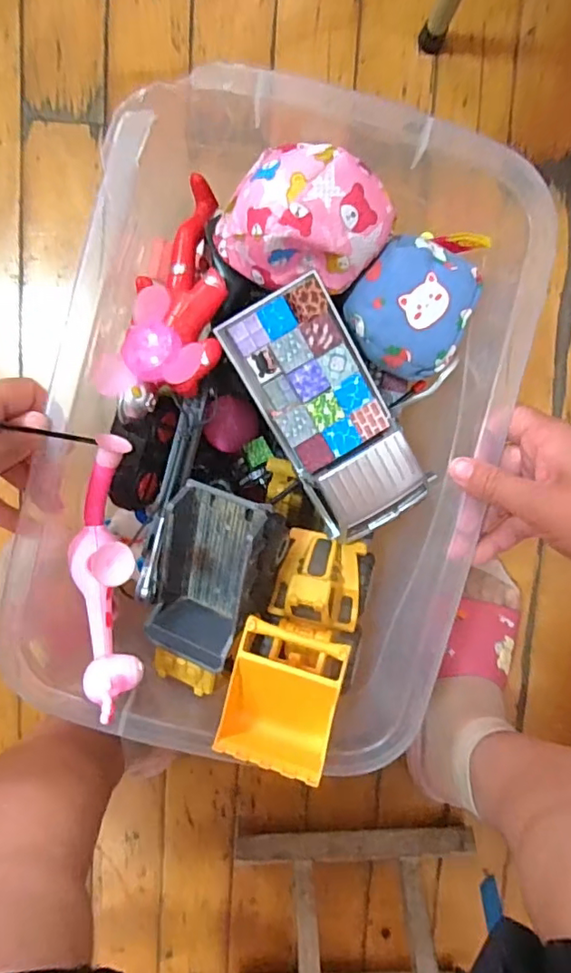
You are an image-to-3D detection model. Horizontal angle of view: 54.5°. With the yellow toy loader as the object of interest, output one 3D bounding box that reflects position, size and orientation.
[{"bbox_3d":[0.014,0.099,0.366,0.083,0.072,0.163,28,57,-7],"label":"yellow toy loader"}]

